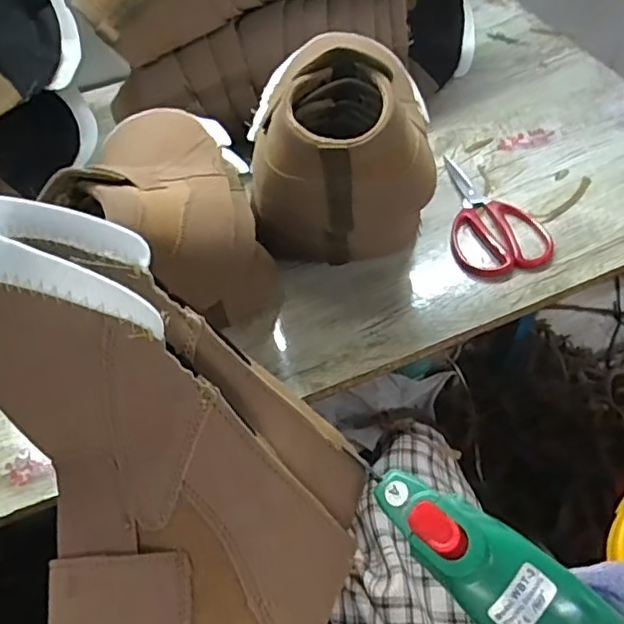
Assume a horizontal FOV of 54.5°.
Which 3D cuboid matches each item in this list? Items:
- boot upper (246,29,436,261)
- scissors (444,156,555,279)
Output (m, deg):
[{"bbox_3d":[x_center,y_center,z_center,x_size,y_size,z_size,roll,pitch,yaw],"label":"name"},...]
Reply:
[{"bbox_3d":[0.026,-0.153,0.578,0.167,0.232,0.261,1,52,6],"label":"boot upper"},{"bbox_3d":[0.183,-0.113,0.669,0.096,0.013,0.187,-16,53,-7],"label":"scissors"}]

